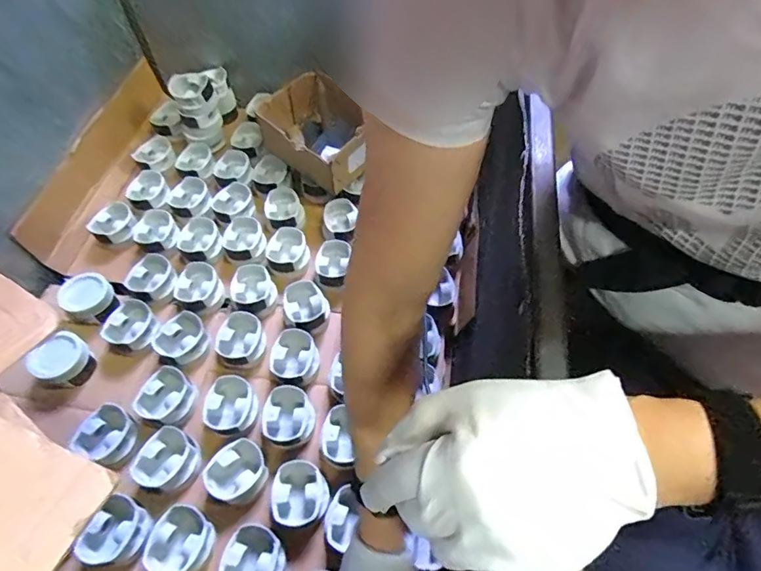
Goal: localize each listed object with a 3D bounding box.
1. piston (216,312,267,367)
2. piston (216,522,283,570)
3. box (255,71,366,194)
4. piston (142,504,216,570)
[{"bbox_3d":[-0.218,0.087,0.726,0.067,0.048,0.078,-6,57,-3],"label":"piston"},{"bbox_3d":[-0.155,0.337,0.565,0.070,0.049,0.076,0,57,0],"label":"piston"},{"bbox_3d":[-0.110,-0.290,0.885,0.207,0.100,0.164,34,64,20],"label":"box"},{"bbox_3d":[-0.248,0.322,0.578,0.069,0.049,0.078,31,63,19],"label":"piston"}]

